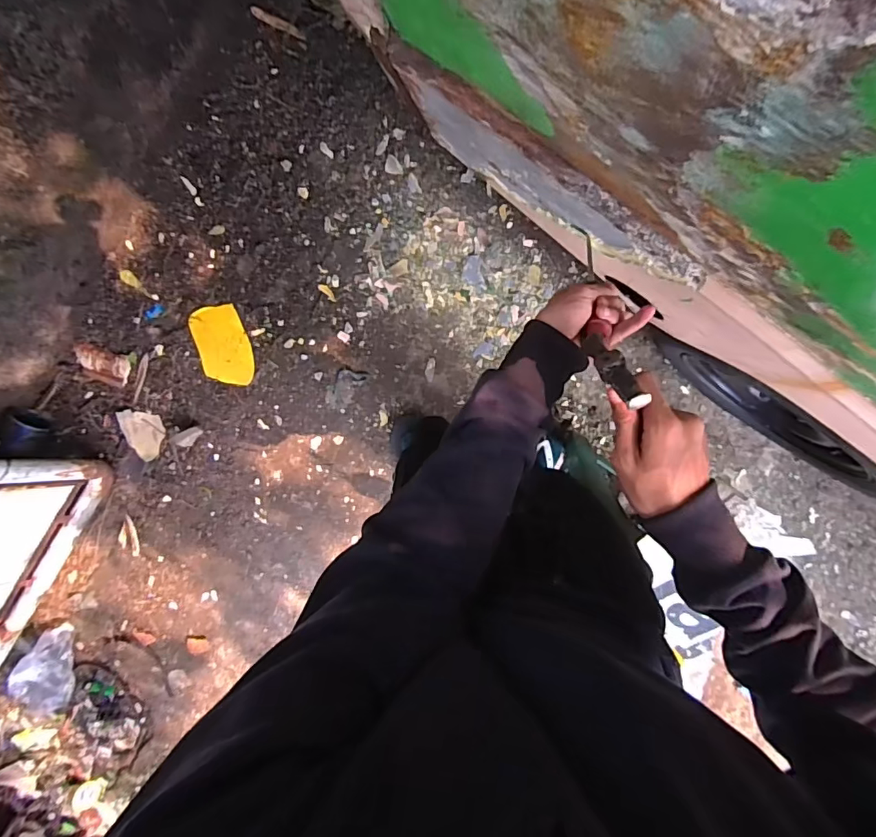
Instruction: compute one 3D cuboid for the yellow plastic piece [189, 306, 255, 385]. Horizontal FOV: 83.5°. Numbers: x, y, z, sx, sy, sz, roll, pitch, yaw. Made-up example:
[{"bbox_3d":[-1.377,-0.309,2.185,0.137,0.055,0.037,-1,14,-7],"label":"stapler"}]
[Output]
[{"bbox_3d":[-0.591,-0.196,1.346,0.139,0.016,0.219,-16,95,6],"label":"yellow plastic piece"}]

